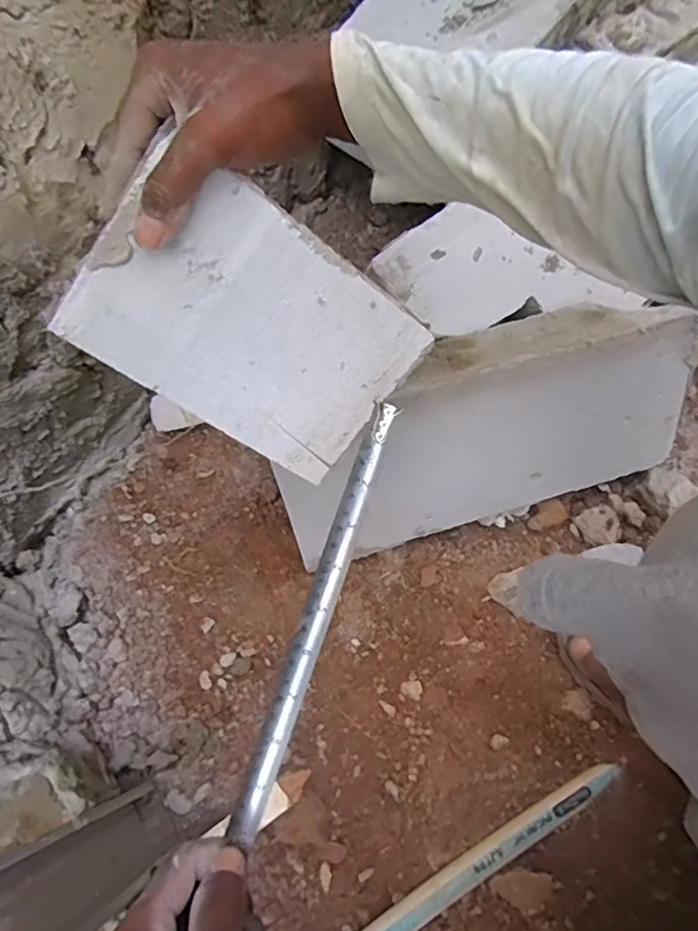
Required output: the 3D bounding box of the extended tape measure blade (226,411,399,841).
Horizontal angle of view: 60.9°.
[{"bbox_3d":[-0.019,0.083,0.337,0.018,0.005,0.250,19,84,0],"label":"extended tape measure blade"}]

